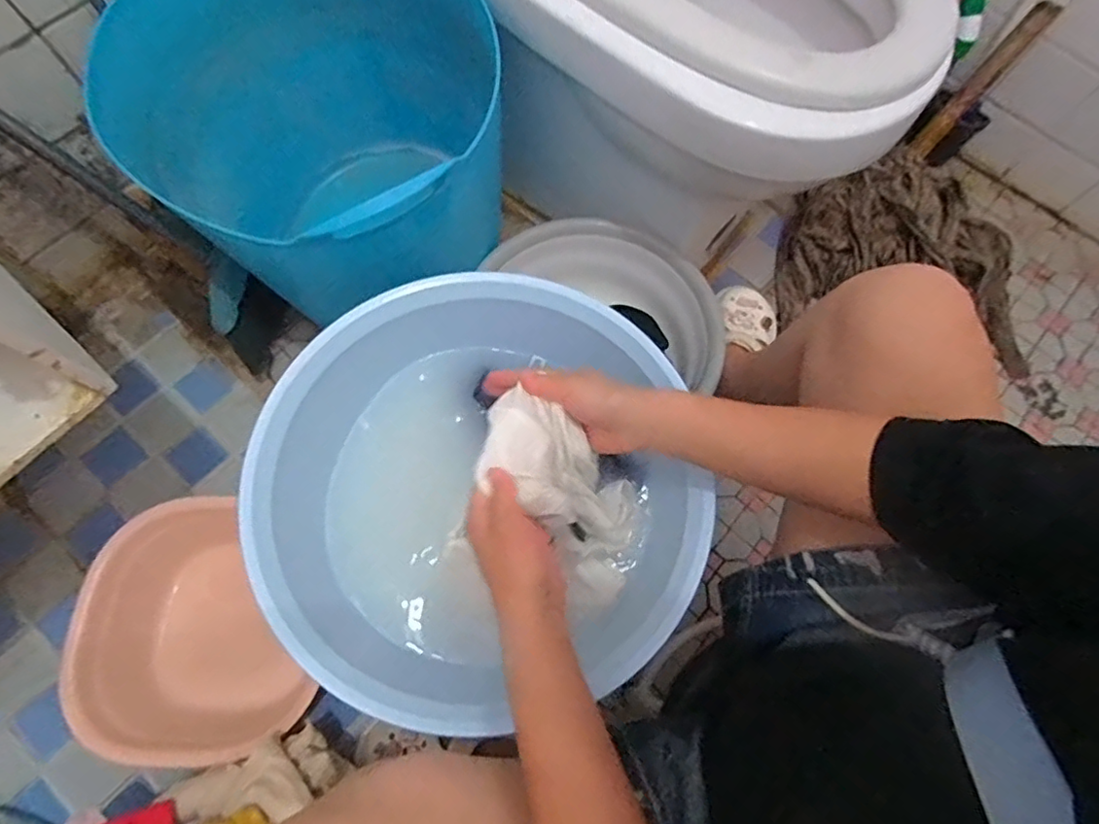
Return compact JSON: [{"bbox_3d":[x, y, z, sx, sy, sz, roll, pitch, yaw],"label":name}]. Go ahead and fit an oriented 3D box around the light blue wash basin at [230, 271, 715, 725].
[{"bbox_3d":[-0.063,0.066,0.559,0.383,0.142,0.364,0,71,-1],"label":"light blue wash basin"}]

